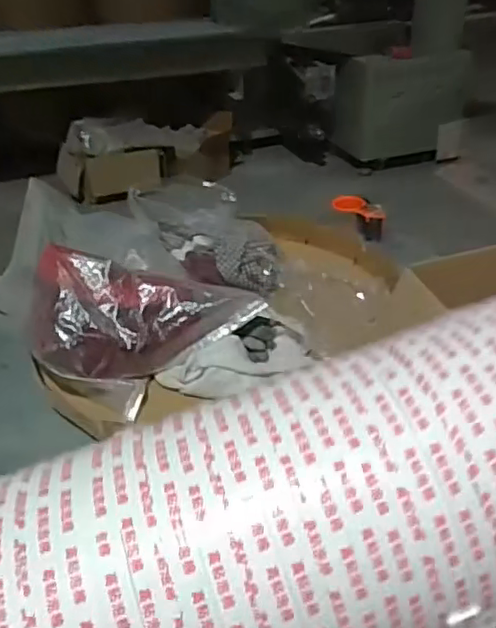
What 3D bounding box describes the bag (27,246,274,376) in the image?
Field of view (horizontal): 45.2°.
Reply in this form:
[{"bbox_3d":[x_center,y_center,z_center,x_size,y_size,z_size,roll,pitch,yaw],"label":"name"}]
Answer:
[{"bbox_3d":[-0.189,0.018,1.022,0.406,0.172,0.156,3,34,3],"label":"bag"}]

